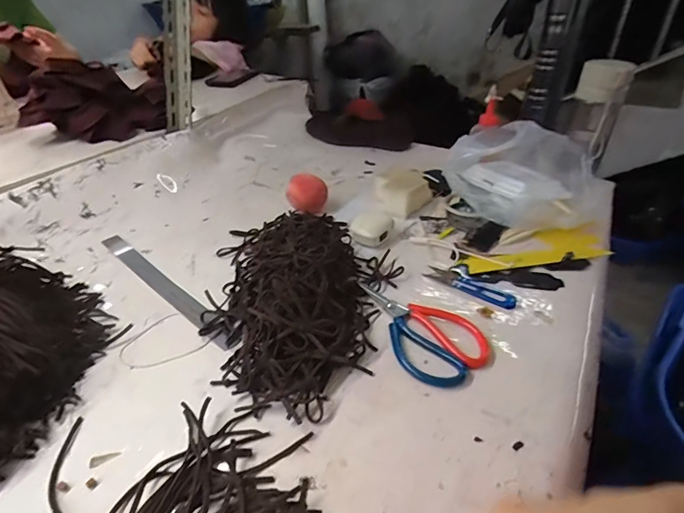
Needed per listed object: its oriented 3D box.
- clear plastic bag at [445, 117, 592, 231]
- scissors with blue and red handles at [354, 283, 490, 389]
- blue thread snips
[{"bbox_3d":[0.288,-0.136,0.643,0.178,0.135,0.184,-30,45,-34],"label":"clear plastic bag"},{"bbox_3d":[0.087,0.072,0.467,0.100,0.012,0.166,-18,40,-23],"label":"scissors with blue and red handles"},{"bbox_3d":[0.163,0.036,0.520,0.115,0.016,0.029,25,43,31],"label":"blue thread snips"}]

